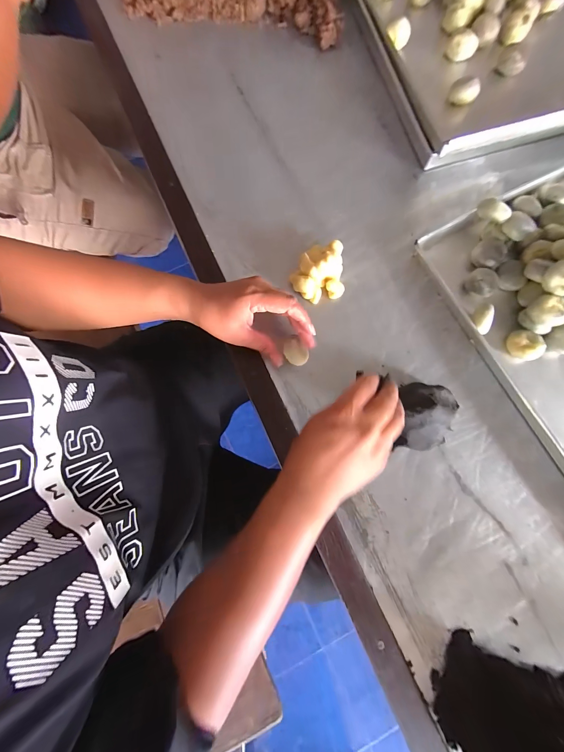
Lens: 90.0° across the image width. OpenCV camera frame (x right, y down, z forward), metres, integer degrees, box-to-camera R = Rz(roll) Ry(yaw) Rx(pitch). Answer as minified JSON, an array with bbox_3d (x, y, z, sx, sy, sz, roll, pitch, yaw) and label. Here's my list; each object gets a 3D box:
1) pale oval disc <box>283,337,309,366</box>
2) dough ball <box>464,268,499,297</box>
[{"bbox_3d":[0.017,-0.030,0.361,0.026,0.010,0.037,-34,108,11],"label":"pale oval disc"},{"bbox_3d":[0.276,-0.127,0.390,0.036,0.029,0.039,0,79,1],"label":"dough ball"}]

